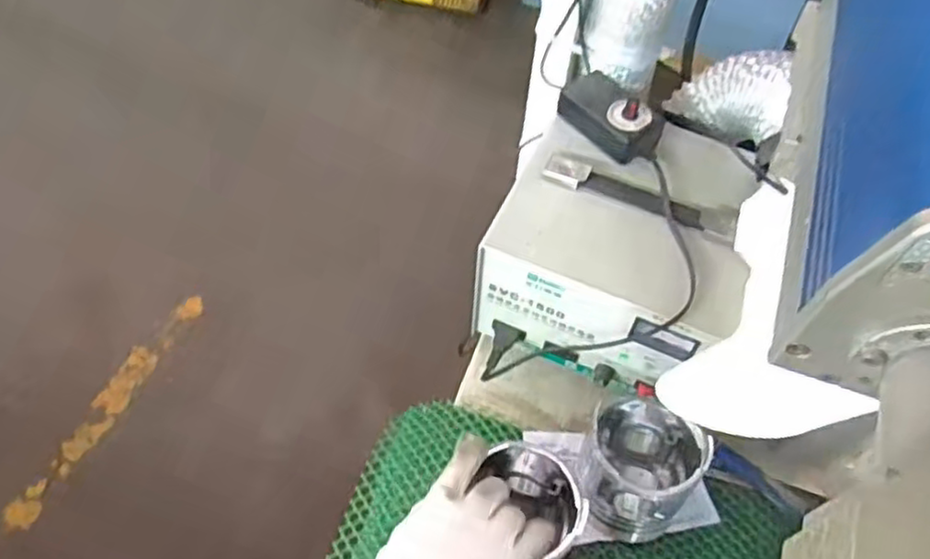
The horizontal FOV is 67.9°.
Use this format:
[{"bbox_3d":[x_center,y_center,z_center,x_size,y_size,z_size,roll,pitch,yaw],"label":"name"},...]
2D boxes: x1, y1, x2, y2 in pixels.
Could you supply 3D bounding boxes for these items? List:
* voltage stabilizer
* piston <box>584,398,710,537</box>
[{"bbox_3d":[0.132,-0.030,0.619,0.188,0.130,0.193,22,58,11],"label":"voltage stabilizer"},{"bbox_3d":[0.139,0.152,0.558,0.091,0.074,0.097,23,58,12],"label":"piston"}]

